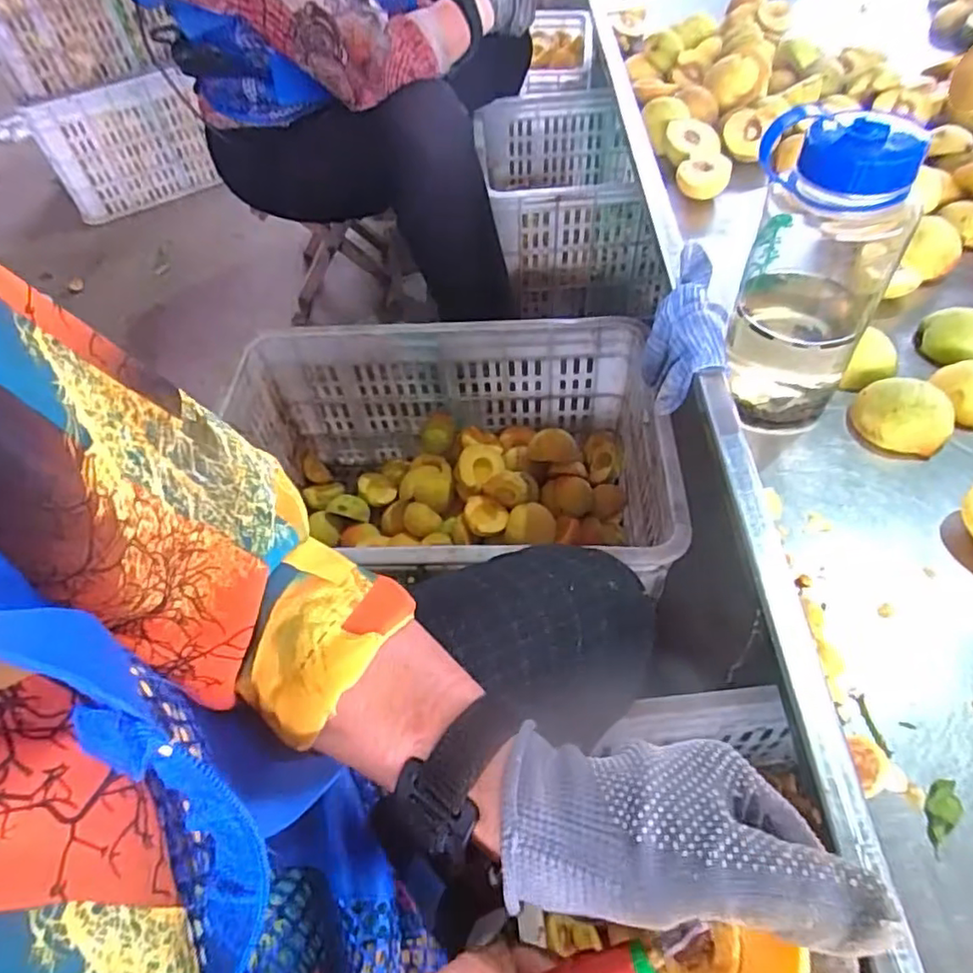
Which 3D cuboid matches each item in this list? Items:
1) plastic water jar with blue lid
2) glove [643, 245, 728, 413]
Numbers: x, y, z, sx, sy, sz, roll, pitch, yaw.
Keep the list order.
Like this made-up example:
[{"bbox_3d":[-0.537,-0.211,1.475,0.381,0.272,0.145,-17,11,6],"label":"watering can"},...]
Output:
[{"bbox_3d":[0.224,-0.141,0.440,0.093,0.210,0.093,28,59,22],"label":"plastic water jar with blue lid"},{"bbox_3d":[0.171,-0.128,0.541,0.062,0.077,0.139,12,55,12],"label":"glove"}]

